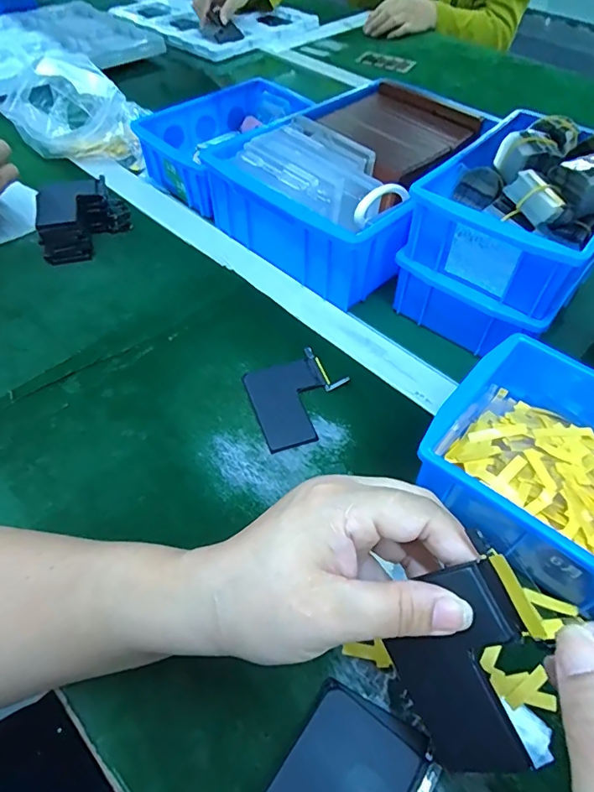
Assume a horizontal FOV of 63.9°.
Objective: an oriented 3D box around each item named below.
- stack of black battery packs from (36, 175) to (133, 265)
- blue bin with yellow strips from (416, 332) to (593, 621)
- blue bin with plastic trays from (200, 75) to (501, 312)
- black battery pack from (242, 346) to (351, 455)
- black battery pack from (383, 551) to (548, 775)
[{"bbox_3d":[-0.213,-0.177,0.478,0.087,0.047,0.071,-18,55,-15],"label":"stack of black battery packs"},{"bbox_3d":[0.189,0.058,0.297,0.201,0.063,0.139,36,59,23],"label":"blue bin with yellow strips"},{"bbox_3d":[0.066,-0.218,0.498,0.258,0.081,0.207,-37,62,-27],"label":"blue bin with plastic trays"},{"bbox_3d":[0.001,0.001,0.377,0.073,0.005,0.079,-19,55,-15],"label":"black battery pack"},{"bbox_3d":[0.068,0.107,0.185,0.004,0.069,0.076,-17,74,-56],"label":"black battery pack"}]

